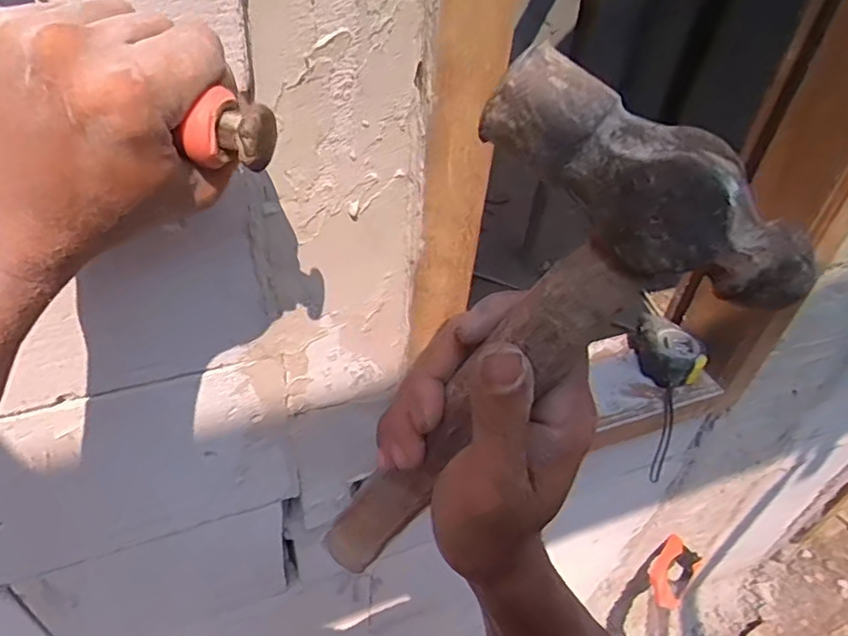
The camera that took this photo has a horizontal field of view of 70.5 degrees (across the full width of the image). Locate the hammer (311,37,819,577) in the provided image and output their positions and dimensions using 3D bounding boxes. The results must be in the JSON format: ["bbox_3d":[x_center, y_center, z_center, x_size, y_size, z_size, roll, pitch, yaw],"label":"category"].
[{"bbox_3d":[0.013,0.038,0.254,0.095,0.278,0.030,26,41,-9],"label":"hammer"}]

